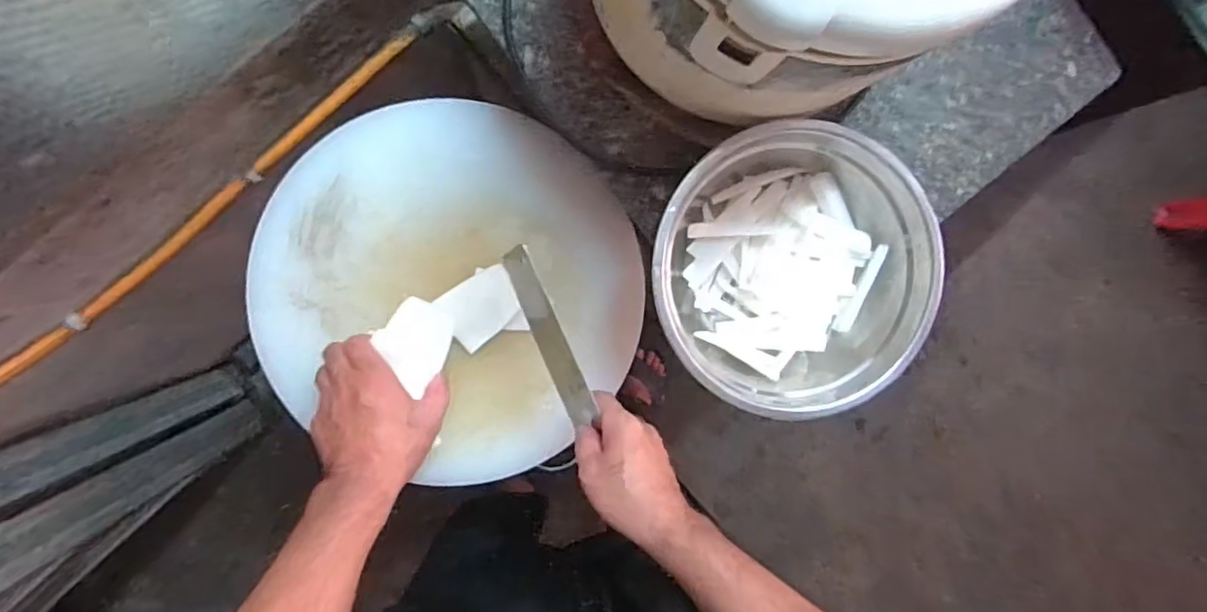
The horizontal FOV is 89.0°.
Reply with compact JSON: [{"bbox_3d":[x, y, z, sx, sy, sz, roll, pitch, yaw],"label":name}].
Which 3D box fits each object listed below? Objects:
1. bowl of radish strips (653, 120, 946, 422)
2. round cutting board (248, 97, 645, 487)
[{"bbox_3d":[0.152,-0.029,0.511,0.219,0.073,0.220,0,91,-6],"label":"bowl of radish strips"},{"bbox_3d":[-0.138,-0.019,0.591,0.352,0.053,0.322,0,91,-6],"label":"round cutting board"}]

